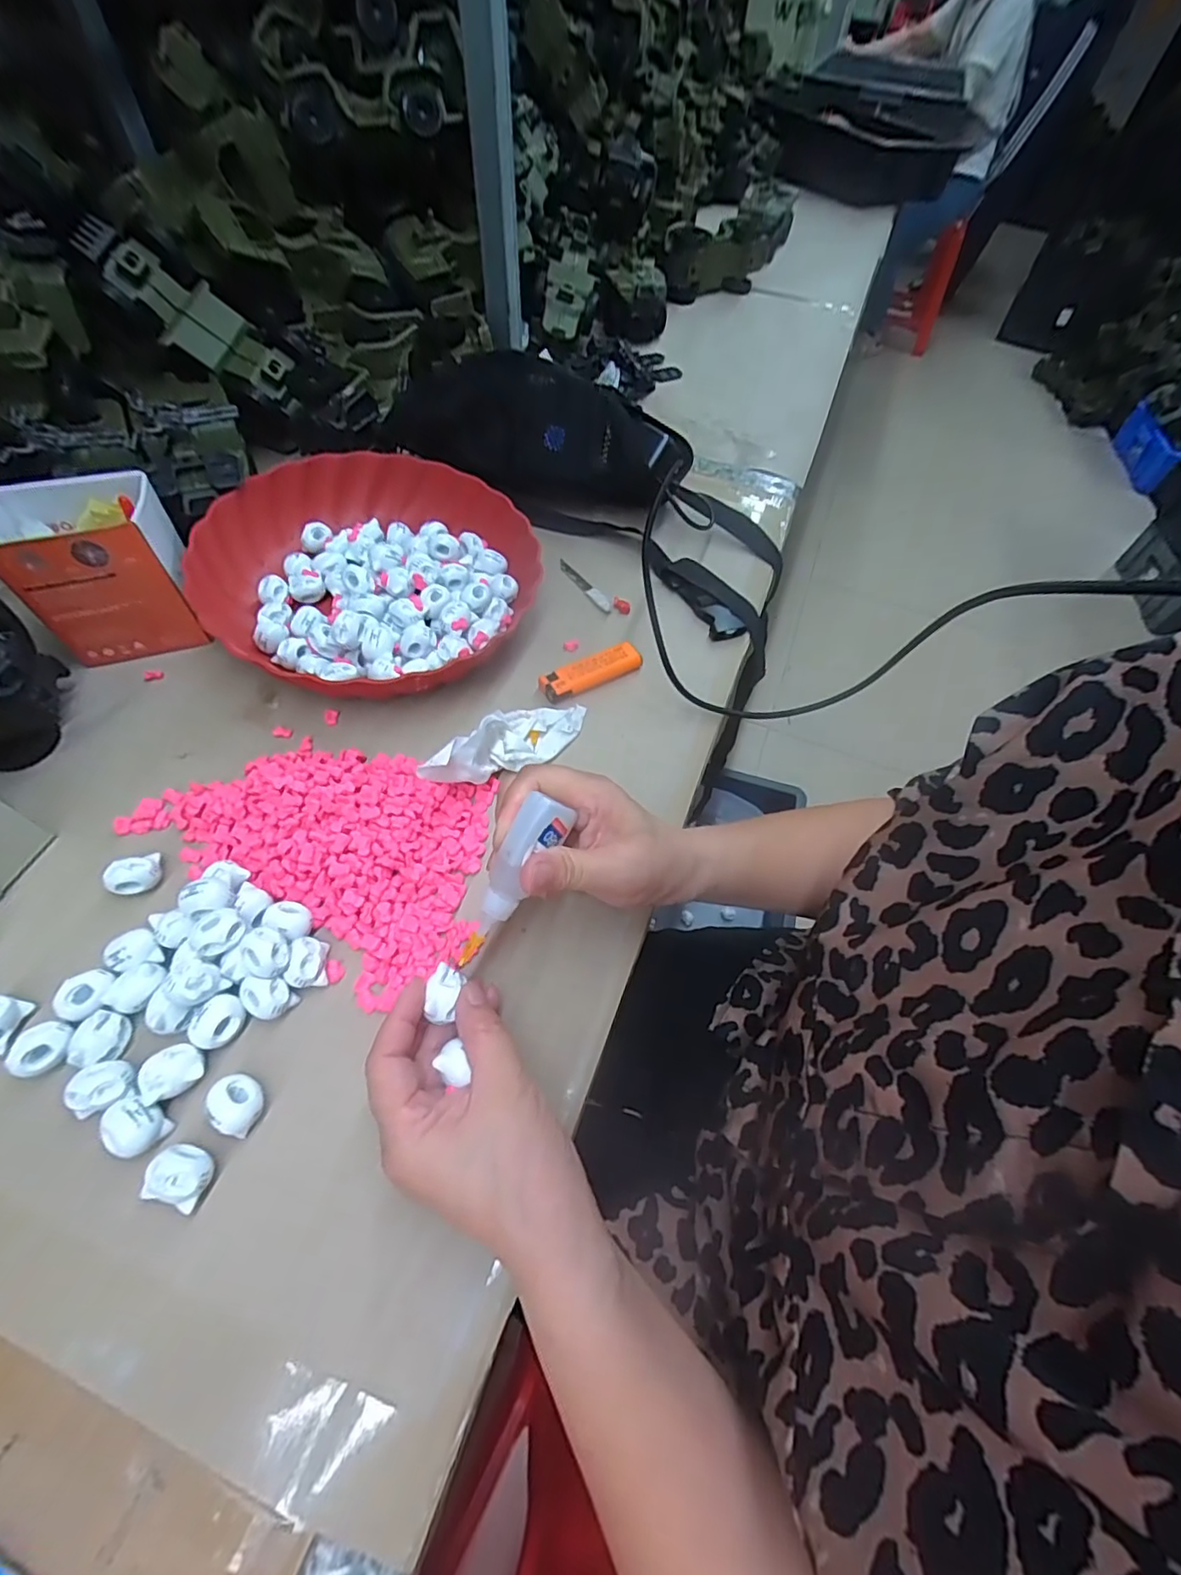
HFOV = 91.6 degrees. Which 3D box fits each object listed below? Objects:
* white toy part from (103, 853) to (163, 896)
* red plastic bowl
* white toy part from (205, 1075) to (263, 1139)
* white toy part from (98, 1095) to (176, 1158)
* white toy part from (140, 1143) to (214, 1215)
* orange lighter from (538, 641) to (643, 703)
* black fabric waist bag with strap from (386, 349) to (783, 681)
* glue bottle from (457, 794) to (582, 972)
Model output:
[{"bbox_3d":[-0.262,0.051,0.331,0.023,0.016,0.020,-17,61,-14],"label":"white toy part"},{"bbox_3d":[-0.168,-0.173,0.455,0.228,0.060,0.233,2,58,-3],"label":"red plastic bowl"},{"bbox_3d":[-0.167,0.149,0.272,0.019,0.017,0.025,-34,66,-22],"label":"white toy part"},{"bbox_3d":[-0.211,0.158,0.267,0.026,0.019,0.022,13,58,4],"label":"white toy part"},{"bbox_3d":[-0.182,0.173,0.256,0.024,0.016,0.021,20,59,9],"label":"white toy part"},{"bbox_3d":[0.000,-0.089,0.440,0.081,0.013,0.025,-25,63,-18],"label":"orange lighter"},{"bbox_3d":[0.016,-0.272,0.528,0.407,0.107,0.164,33,61,0],"label":"black fabric waist bag with strap"},{"bbox_3d":[-0.039,0.047,0.281,0.020,0.018,0.091,31,100,15],"label":"glue bottle"}]

